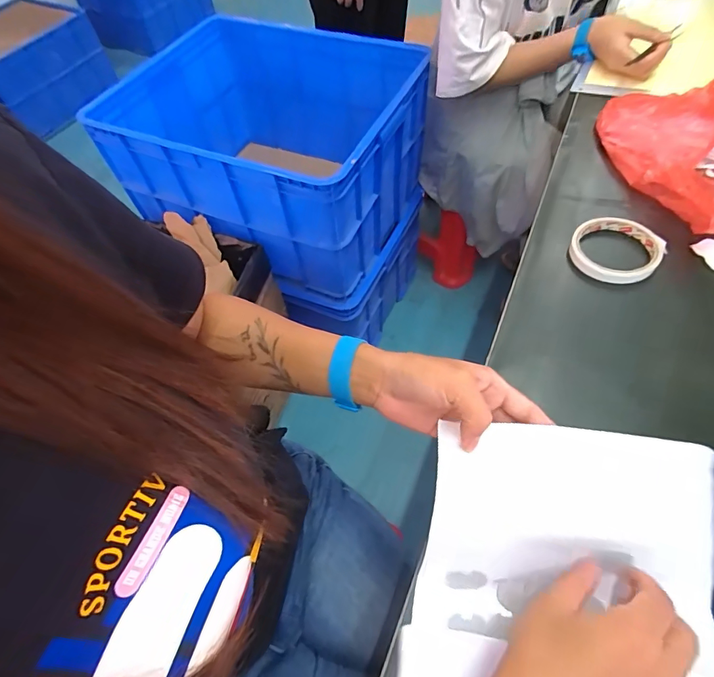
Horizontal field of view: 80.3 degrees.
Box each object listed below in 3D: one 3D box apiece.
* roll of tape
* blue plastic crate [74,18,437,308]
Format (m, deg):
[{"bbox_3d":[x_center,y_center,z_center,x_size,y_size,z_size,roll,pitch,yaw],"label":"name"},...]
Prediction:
[{"bbox_3d":[0.285,-0.098,0.470,0.087,0.023,0.086,-2,58,3],"label":"roll of tape"},{"bbox_3d":[-0.201,-0.437,0.998,0.615,0.327,0.491,20,62,16],"label":"blue plastic crate"}]

